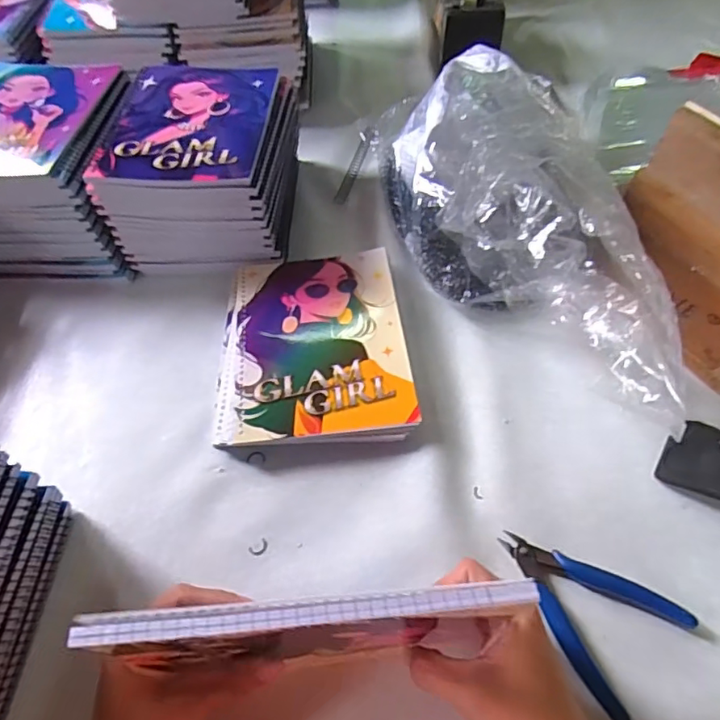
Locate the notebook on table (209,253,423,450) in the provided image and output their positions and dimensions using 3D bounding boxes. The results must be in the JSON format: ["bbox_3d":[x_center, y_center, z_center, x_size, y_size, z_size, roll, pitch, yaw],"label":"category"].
[{"bbox_3d":[-0.040,-0.015,0.489,0.163,0.021,0.201,-4,56,-1],"label":"notebook on table"}]

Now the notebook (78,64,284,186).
[{"bbox_3d":[-0.164,-0.238,0.529,0.148,0.008,0.196,3,56,4],"label":"notebook"}]

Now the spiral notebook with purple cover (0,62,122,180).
[{"bbox_3d":[-0.350,-0.246,0.543,0.159,0.010,0.195,5,56,6],"label":"spiral notebook with purple cover"}]

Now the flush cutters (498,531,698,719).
[{"bbox_3d":[0.150,0.159,0.364,0.083,0.011,0.116,-35,61,-20],"label":"flush cutters"}]

